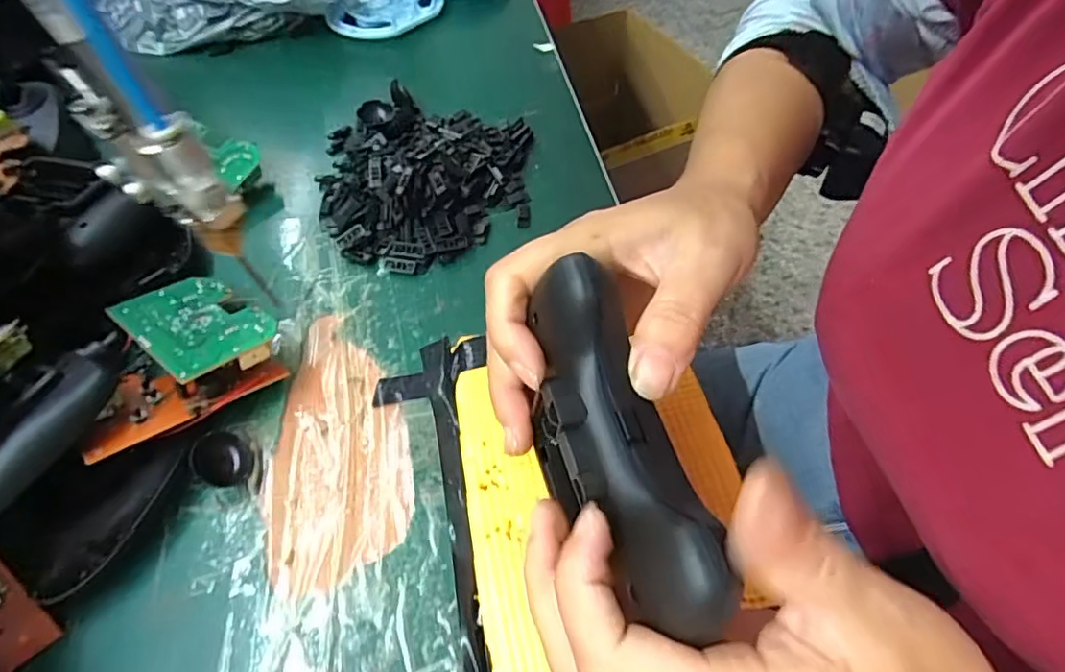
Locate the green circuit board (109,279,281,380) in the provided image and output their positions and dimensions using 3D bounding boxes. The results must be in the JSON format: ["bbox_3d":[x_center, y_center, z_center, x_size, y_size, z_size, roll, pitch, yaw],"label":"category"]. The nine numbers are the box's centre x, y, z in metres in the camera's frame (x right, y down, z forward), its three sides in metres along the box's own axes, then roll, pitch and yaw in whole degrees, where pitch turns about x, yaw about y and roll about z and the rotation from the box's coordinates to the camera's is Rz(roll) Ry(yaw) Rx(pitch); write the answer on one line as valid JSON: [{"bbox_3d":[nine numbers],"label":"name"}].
[{"bbox_3d":[-0.178,-0.008,0.312,0.086,0.004,0.053,28,46,31],"label":"green circuit board"}]

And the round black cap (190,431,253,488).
[{"bbox_3d":[-0.149,0.060,0.286,0.024,0.021,0.024,-2,55,3],"label":"round black cap"}]

